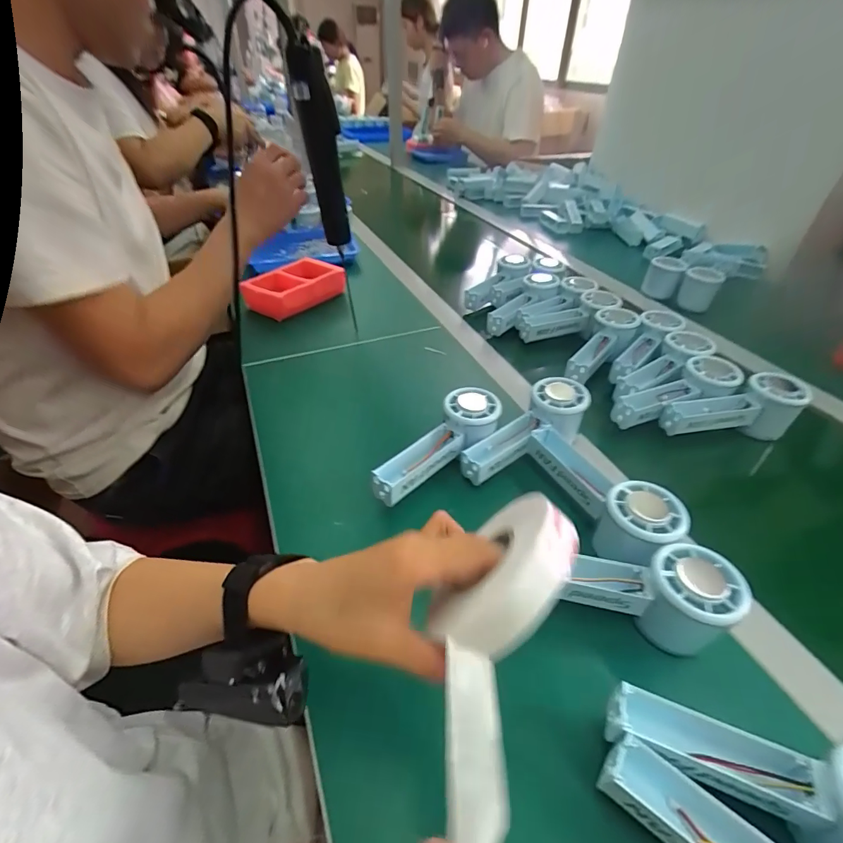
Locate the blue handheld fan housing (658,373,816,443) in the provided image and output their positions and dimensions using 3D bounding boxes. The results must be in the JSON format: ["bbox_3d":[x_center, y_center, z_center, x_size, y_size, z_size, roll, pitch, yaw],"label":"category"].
[{"bbox_3d":[0.353,-0.011,0.475,0.161,0.050,0.054,-8,42,-12],"label":"blue handheld fan housing"}]

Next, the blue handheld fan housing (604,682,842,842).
[{"bbox_3d":[0.180,0.194,0.223,0.148,0.055,0.055,10,42,12],"label":"blue handheld fan housing"}]

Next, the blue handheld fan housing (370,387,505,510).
[{"bbox_3d":[0.017,0.021,0.414,0.154,0.039,0.050,-40,54,-22],"label":"blue handheld fan housing"}]

